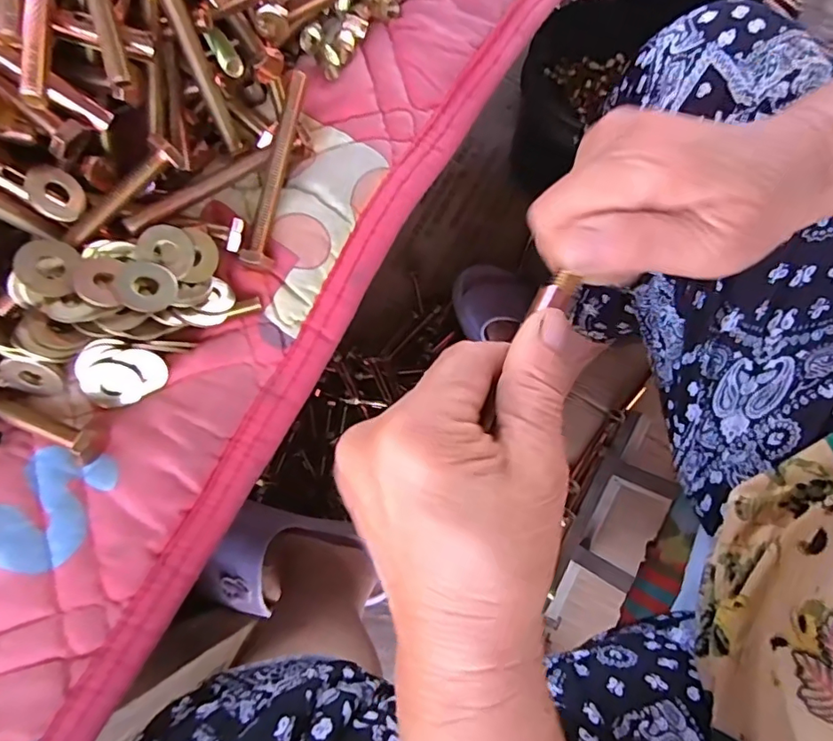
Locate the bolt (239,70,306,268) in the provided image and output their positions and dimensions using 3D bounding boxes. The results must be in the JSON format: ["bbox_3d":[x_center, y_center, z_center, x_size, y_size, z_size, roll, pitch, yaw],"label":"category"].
[{"bbox_3d":[-0.071,-0.102,0.269,0.014,0.018,0.102,10,77,2],"label":"bolt"}]

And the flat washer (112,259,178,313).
[{"bbox_3d":[-0.121,-0.038,0.236,0.026,0.004,0.025,8,65,-18],"label":"flat washer"}]

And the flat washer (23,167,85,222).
[{"bbox_3d":[-0.159,-0.078,0.235,0.023,0.004,0.023,42,55,-35],"label":"flat washer"}]

